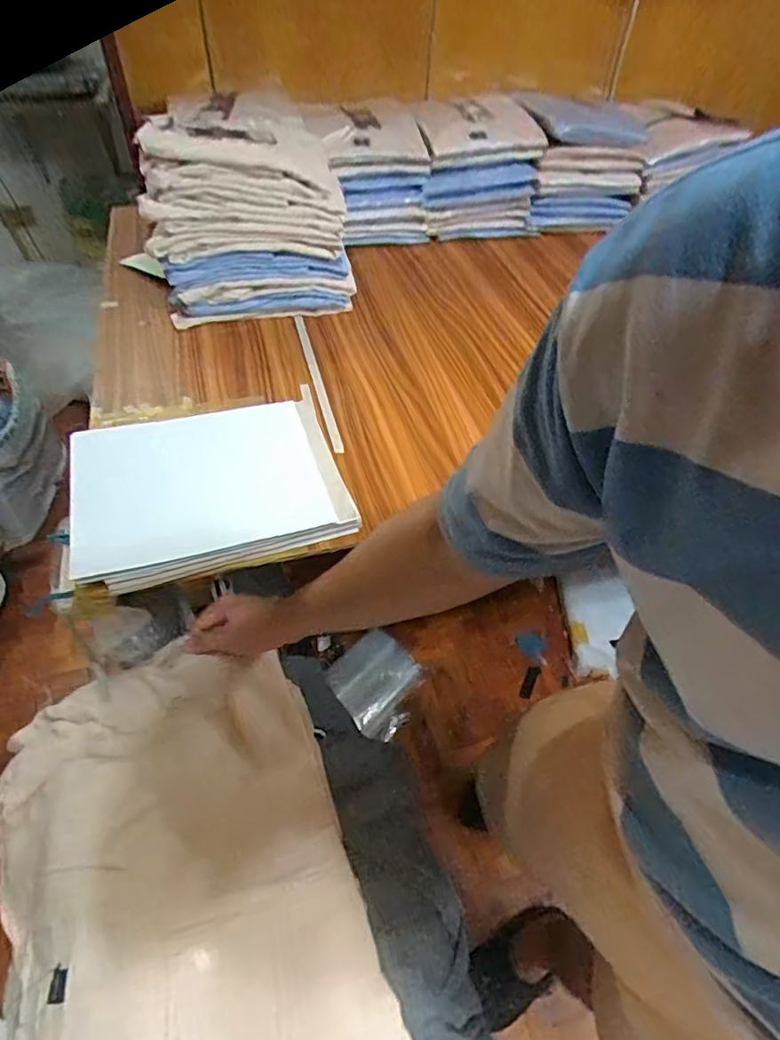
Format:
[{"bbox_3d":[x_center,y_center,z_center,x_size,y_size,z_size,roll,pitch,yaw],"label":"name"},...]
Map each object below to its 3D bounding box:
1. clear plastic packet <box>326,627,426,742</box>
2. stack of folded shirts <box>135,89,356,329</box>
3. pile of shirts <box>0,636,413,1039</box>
[{"bbox_3d":[-0.026,0.388,1.322,0.208,0.014,0.211,45,58,7],"label":"clear plastic packet"},{"bbox_3d":[-0.213,-0.484,0.846,0.269,0.222,0.303,-8,52,-10],"label":"stack of folded shirts"},{"bbox_3d":[-0.210,0.416,0.563,0.352,0.131,0.537,-17,54,-17],"label":"pile of shirts"}]

